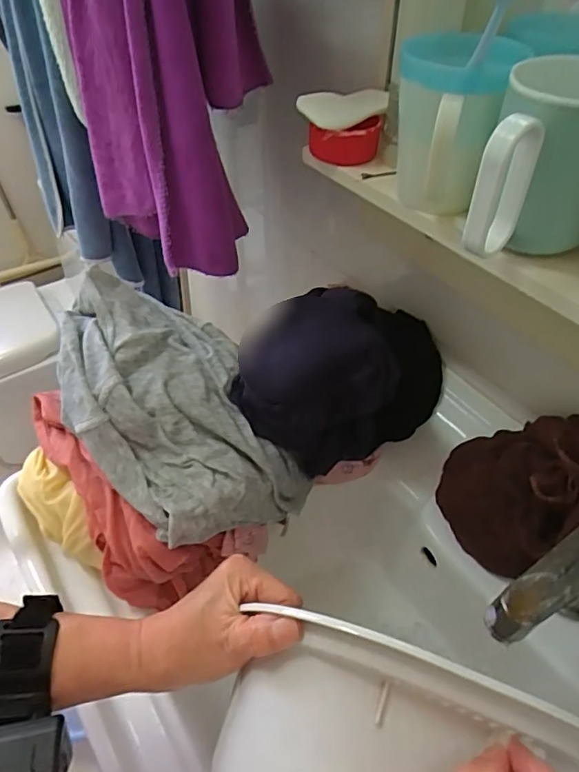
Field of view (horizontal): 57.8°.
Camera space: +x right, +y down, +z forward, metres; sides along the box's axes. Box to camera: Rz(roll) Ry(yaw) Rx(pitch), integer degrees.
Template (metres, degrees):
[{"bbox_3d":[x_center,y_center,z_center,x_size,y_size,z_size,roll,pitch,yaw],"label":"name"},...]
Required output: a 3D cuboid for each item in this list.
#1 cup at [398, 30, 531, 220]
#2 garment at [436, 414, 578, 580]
[{"bbox_3d":[0.113,-0.186,0.378,0.076,0.108,0.082,8,46,8],"label":"cup"},{"bbox_3d":[0.218,0.095,0.475,0.057,0.181,0.126,10,62,-37],"label":"garment"}]

